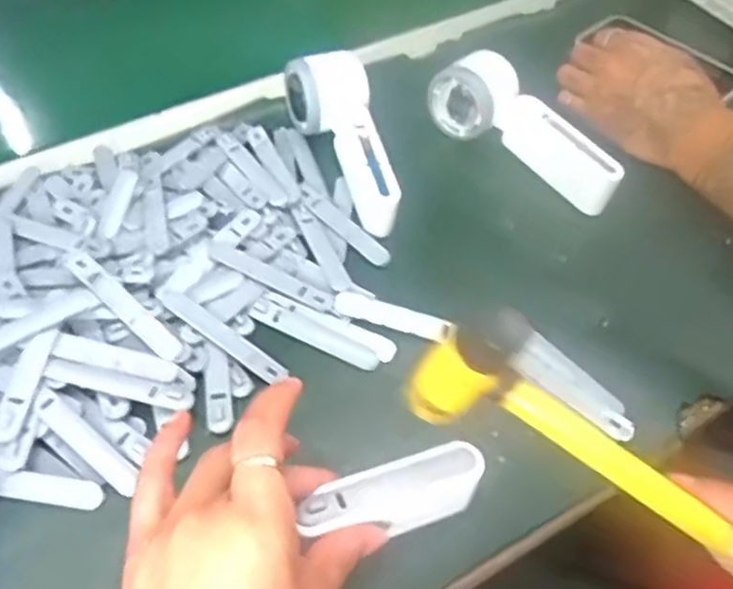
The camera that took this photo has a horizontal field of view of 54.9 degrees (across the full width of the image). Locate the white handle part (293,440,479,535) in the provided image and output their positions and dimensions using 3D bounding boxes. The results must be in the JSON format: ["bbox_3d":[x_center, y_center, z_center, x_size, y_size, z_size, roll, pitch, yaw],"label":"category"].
[{"bbox_3d":[0.013,0.101,0.355,0.095,0.024,0.029,-8,50,-20],"label":"white handle part"}]

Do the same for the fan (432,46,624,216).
[{"bbox_3d":[0.128,-0.132,0.556,0.166,0.063,0.054,32,56,23],"label":"fan"}]

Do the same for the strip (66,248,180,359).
[{"bbox_3d":[-0.152,0.005,0.439,0.096,0.007,0.015,41,59,9],"label":"strip"}]

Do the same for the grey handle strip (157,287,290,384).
[{"bbox_3d":[-0.091,0.025,0.442,0.094,0.004,0.016,34,56,9],"label":"grey handle strip"}]

